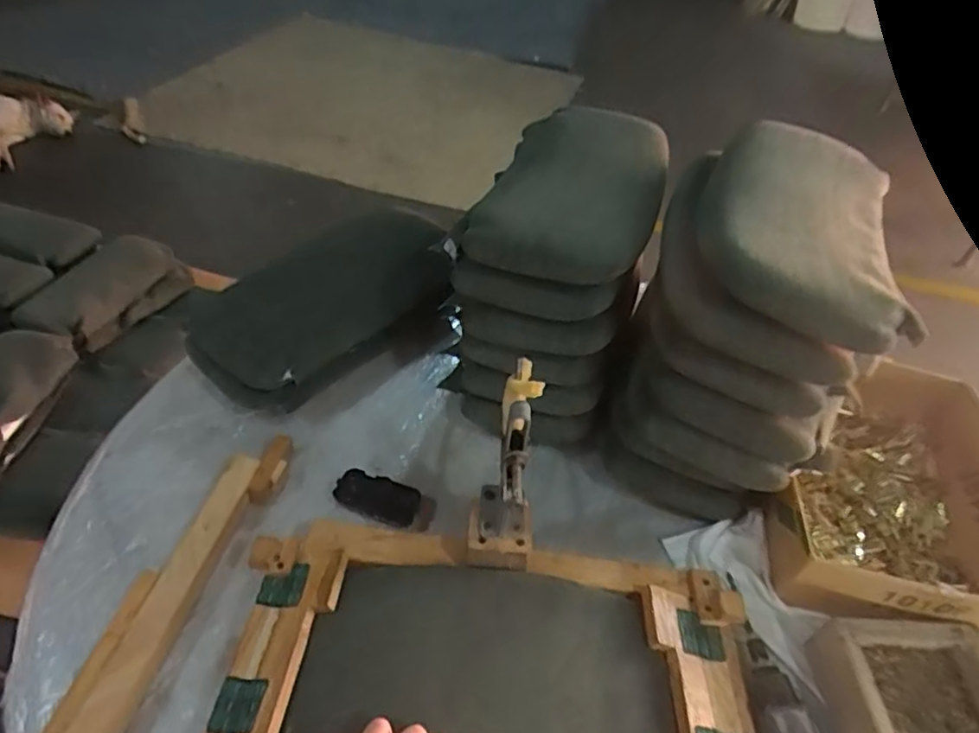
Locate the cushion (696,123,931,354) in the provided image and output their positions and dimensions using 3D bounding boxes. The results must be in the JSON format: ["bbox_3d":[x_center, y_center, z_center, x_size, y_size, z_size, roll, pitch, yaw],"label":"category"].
[{"bbox_3d":[0.368,-0.182,0.721,0.228,0.042,0.413,17,46,10],"label":"cushion"}]

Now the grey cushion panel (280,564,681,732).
[{"bbox_3d":[0.001,0.299,0.602,0.358,0.020,0.200,8,45,1],"label":"grey cushion panel"}]

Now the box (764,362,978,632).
[{"bbox_3d":[0.522,0.146,0.803,0.310,0.104,0.382,10,45,3],"label":"box"}]

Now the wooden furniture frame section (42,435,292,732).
[{"bbox_3d":[-0.342,0.248,0.657,0.084,0.032,0.414,11,45,4],"label":"wooden furniture frame section"}]

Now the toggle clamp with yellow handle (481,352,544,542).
[{"bbox_3d":[0.022,0.100,0.591,0.049,0.189,0.107,10,45,3],"label":"toggle clamp with yellow handle"}]

